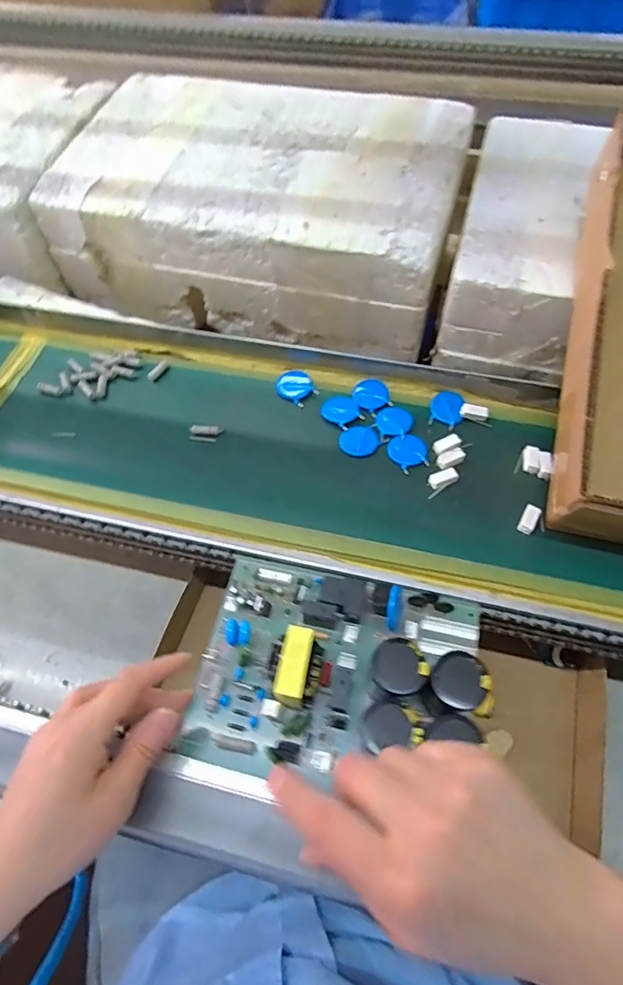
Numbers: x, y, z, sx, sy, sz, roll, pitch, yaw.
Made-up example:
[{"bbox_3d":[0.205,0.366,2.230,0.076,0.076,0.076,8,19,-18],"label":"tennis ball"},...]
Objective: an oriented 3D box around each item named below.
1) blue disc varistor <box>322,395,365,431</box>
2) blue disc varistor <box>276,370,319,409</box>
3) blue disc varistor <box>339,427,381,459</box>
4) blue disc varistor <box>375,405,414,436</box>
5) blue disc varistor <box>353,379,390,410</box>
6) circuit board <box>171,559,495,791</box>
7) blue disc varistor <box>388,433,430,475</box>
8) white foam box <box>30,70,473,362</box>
[{"bbox_3d":[0.028,-0.074,0.466,0.030,0.004,0.039,-38,65,-19],"label":"blue disc varistor"},{"bbox_3d":[-0.015,-0.100,0.483,0.034,0.004,0.040,-37,65,-19],"label":"blue disc varistor"},{"bbox_3d":[0.041,-0.045,0.445,0.035,0.004,0.030,1,59,2],"label":"blue disc varistor"},{"bbox_3d":[0.073,-0.064,0.456,0.031,0.004,0.033,-1,59,1],"label":"blue disc varistor"},{"bbox_3d":[0.056,-0.092,0.473,0.032,0.004,0.035,4,59,4],"label":"blue disc varistor"},{"bbox_3d":[0.015,0.115,0.336,0.184,0.055,0.137,9,60,9],"label":"circuit board"},{"bbox_3d":[0.083,-0.036,0.438,0.031,0.004,0.038,-17,60,-8],"label":"blue disc varistor"},{"bbox_3d":[-0.058,-0.357,0.635,0.461,0.133,0.293,15,61,10],"label":"white foam box"}]

